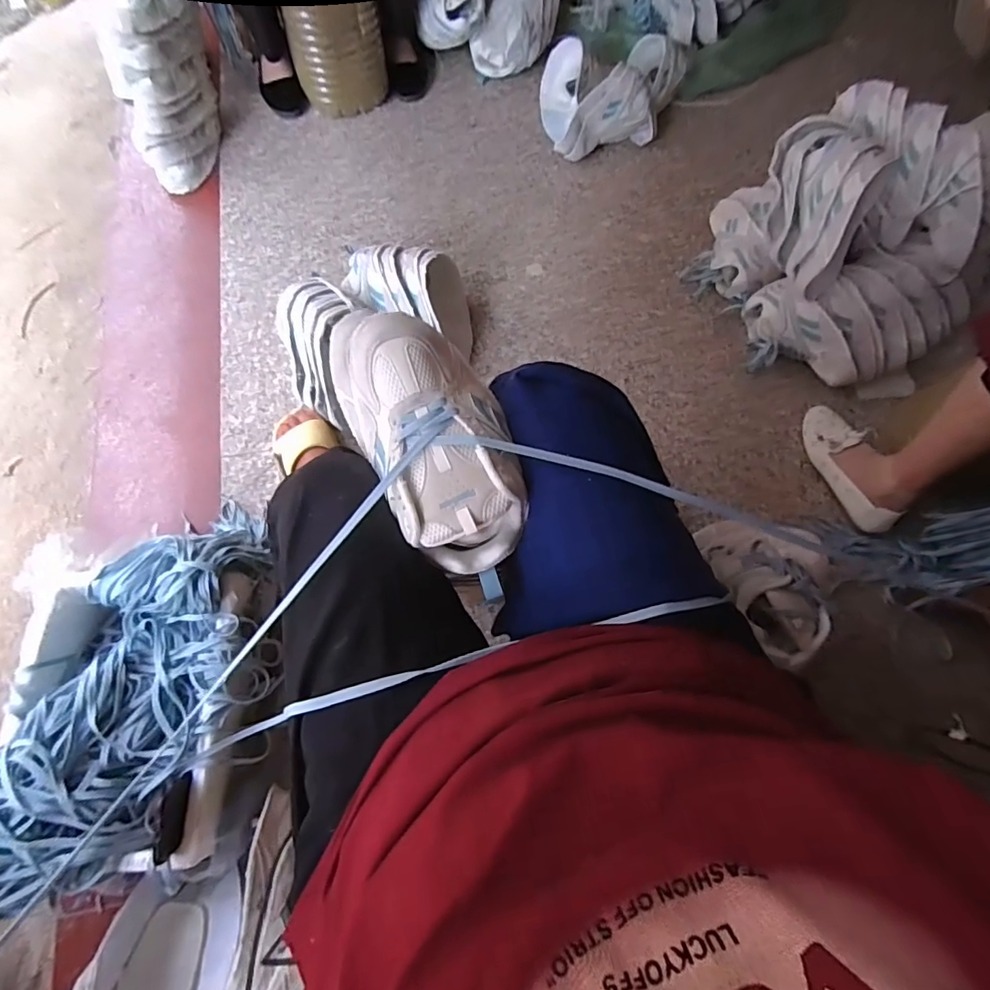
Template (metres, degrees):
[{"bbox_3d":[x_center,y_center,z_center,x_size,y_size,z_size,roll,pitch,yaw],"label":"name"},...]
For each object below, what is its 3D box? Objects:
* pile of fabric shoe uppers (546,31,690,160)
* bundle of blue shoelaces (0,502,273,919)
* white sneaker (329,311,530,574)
[{"bbox_3d":[0.269,-0.890,1.144,0.312,0.124,0.248,-8,73,-3],"label":"pile of fabric shoe uppers"},{"bbox_3d":[-0.444,0.246,0.650,0.227,0.129,0.482,21,72,5],"label":"bundle of blue shoelaces"},{"bbox_3d":[-0.050,-0.052,0.448,0.122,0.079,0.229,-26,77,-8],"label":"white sneaker"}]

